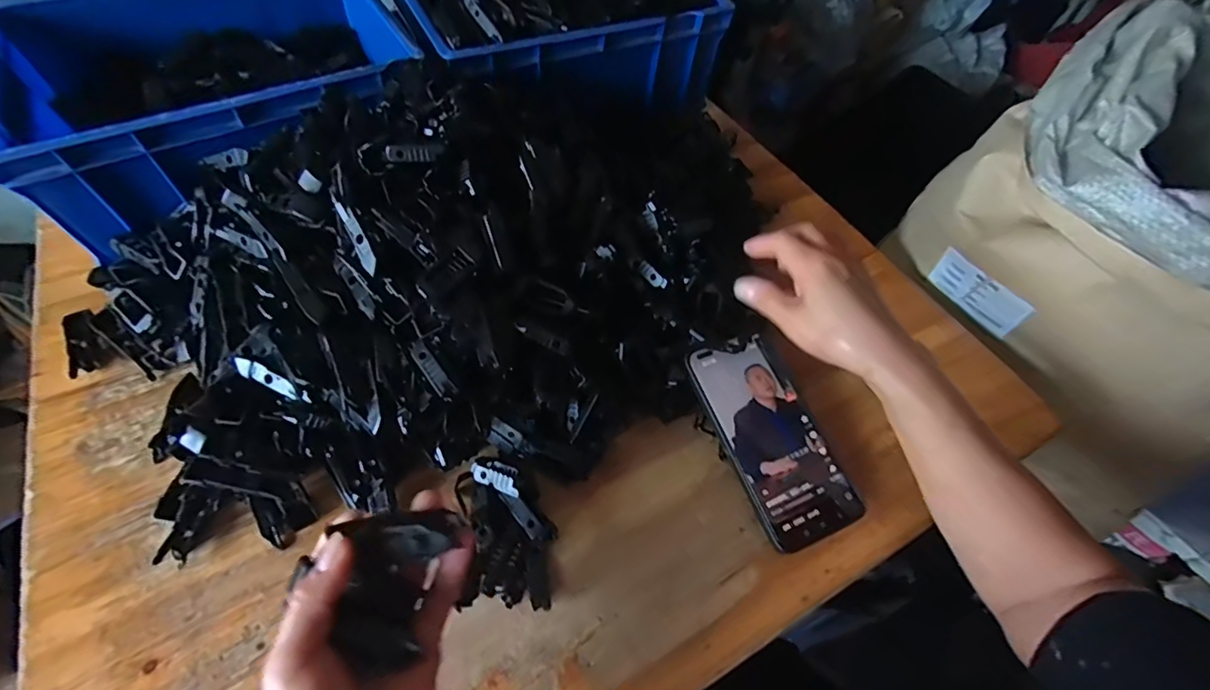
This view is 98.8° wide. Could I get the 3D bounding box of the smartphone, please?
[{"bbox_3d":[0.129,0.069,0.400,0.078,0.007,0.156,-19,71,-16],"label":"smartphone"}]

